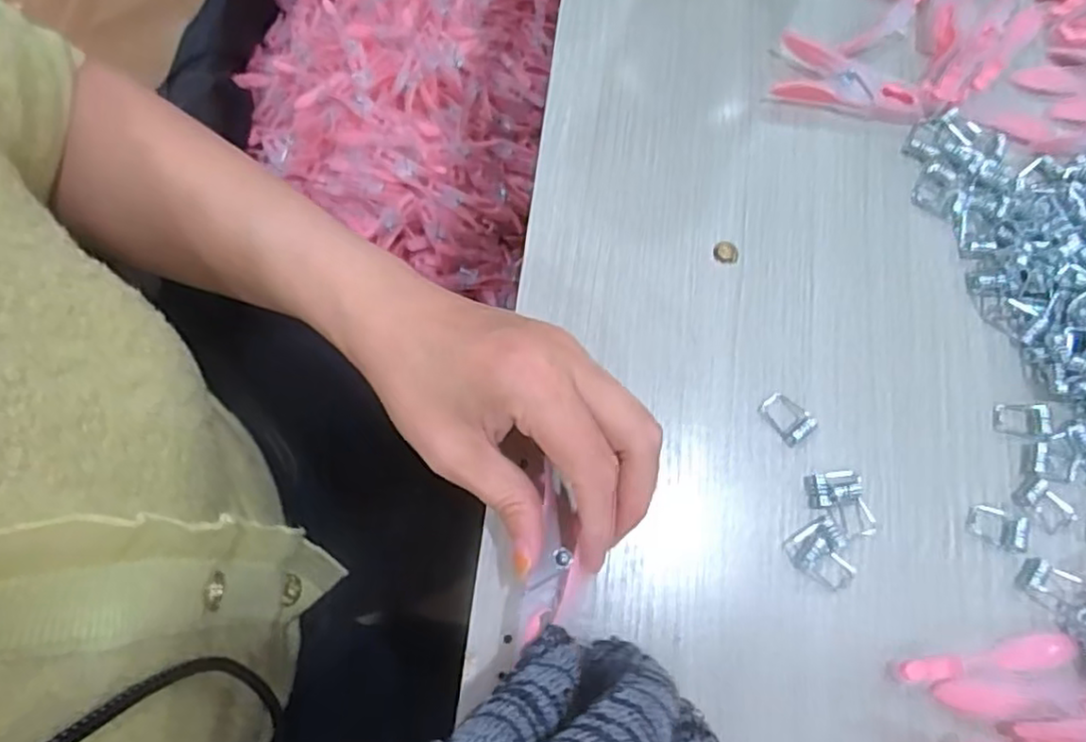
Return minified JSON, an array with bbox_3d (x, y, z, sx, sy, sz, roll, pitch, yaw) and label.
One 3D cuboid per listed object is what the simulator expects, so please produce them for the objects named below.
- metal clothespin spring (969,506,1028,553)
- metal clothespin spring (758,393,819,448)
[{"bbox_3d":[0.197,0.067,0.290,0.024,0.004,0.015,22,73,2],"label":"metal clothespin spring"},{"bbox_3d":[0.109,0.020,0.299,0.017,0.004,0.024,-33,78,-13],"label":"metal clothespin spring"}]

